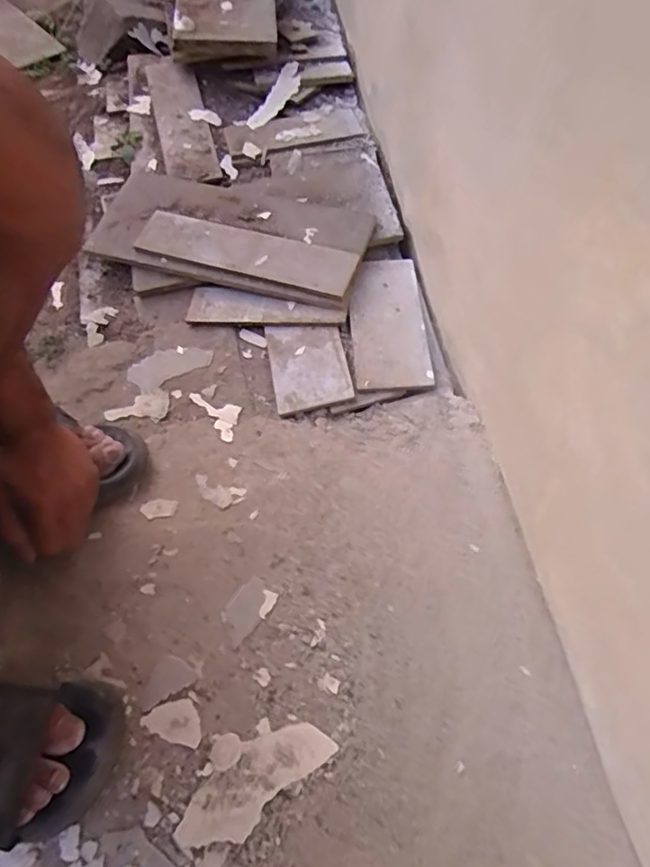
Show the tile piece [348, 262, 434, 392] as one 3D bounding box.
[{"bbox_3d":[0.073,-0.134,0.689,0.085,0.006,0.197,-3,61,-2],"label":"tile piece"}]

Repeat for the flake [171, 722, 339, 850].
[{"bbox_3d":[-0.057,0.277,0.461,0.128,0.005,0.050,-37,67,-19],"label":"flake"}]

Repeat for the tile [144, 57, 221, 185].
[{"bbox_3d":[-0.220,-0.476,0.880,0.076,0.015,0.285,-12,60,-12],"label":"tile"}]

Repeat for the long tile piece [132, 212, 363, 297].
[{"bbox_3d":[-0.100,-0.228,0.723,0.282,0.011,0.069,17,64,14],"label":"long tile piece"}]

